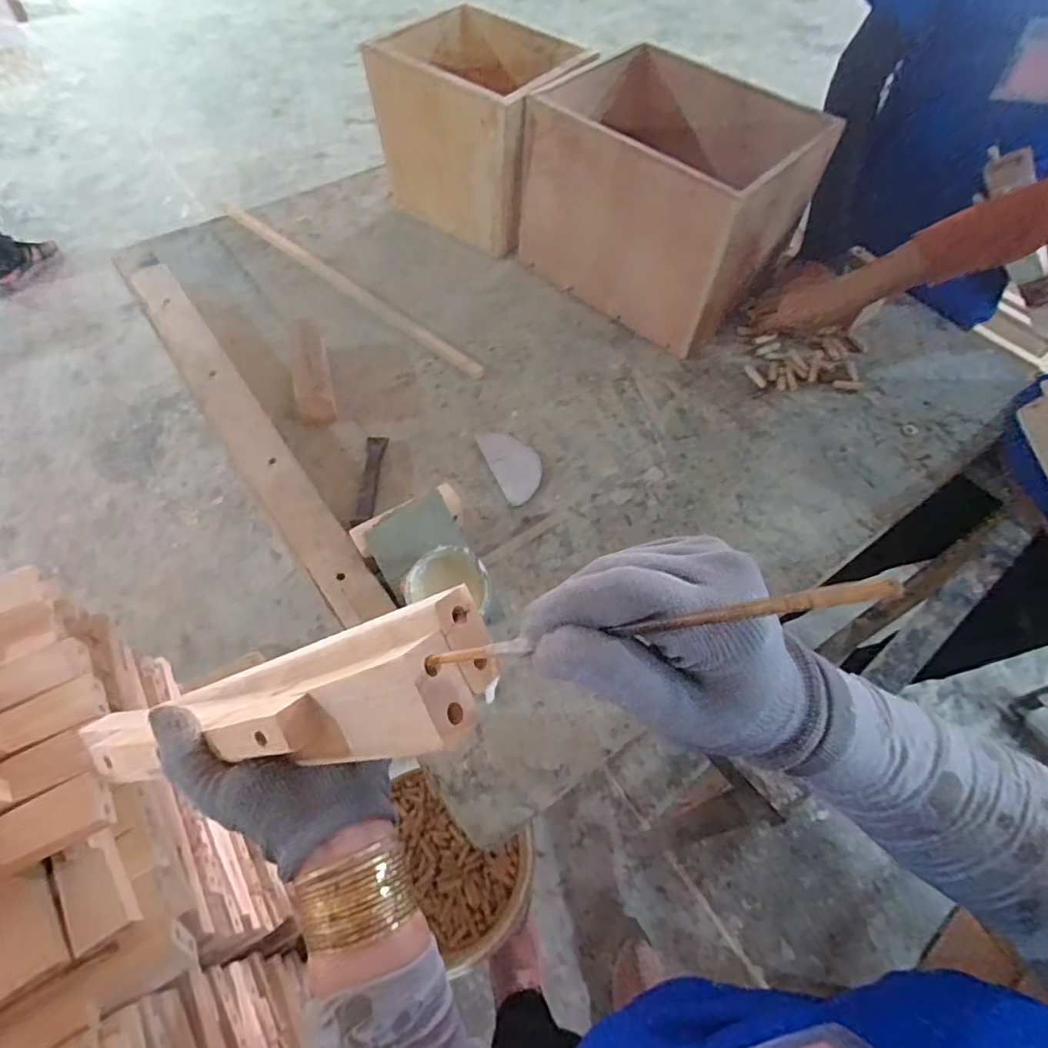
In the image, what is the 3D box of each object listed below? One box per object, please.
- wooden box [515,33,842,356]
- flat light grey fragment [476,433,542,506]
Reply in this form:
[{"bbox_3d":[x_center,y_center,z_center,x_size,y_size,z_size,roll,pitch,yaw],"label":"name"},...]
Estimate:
[{"bbox_3d":[0.187,-0.457,0.857,0.342,0.235,0.266,38,64,18],"label":"wooden box"},{"bbox_3d":[-0.012,-0.076,0.738,0.057,0.015,0.107,-20,60,-16],"label":"flat light grey fragment"}]

